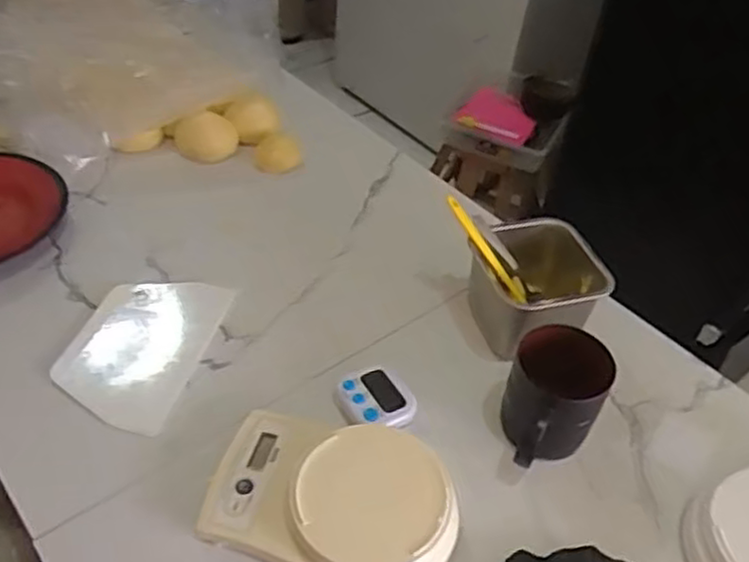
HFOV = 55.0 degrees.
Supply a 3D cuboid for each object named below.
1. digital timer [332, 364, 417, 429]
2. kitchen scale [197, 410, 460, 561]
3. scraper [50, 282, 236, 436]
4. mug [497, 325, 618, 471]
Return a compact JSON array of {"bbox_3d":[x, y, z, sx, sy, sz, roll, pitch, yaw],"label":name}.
[{"bbox_3d":[0.002,0.112,0.670,0.062,0.024,0.073,-23,50,-28],"label":"digital timer"},{"bbox_3d":[-0.033,0.177,0.585,0.201,0.040,0.140,12,43,7],"label":"kitchen scale"},{"bbox_3d":[-0.231,0.062,0.715,0.126,0.009,0.183,14,46,7],"label":"scraper"},{"bbox_3d":[0.157,0.107,0.639,0.080,0.092,0.104,19,44,14],"label":"mug"}]

